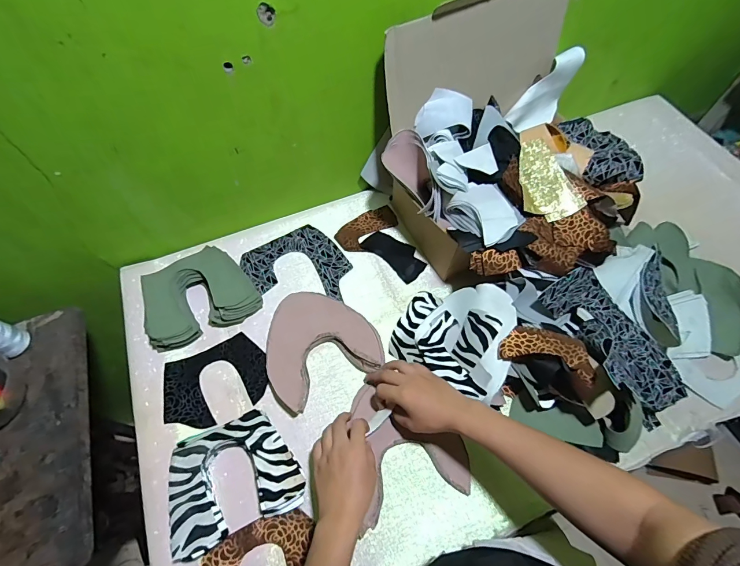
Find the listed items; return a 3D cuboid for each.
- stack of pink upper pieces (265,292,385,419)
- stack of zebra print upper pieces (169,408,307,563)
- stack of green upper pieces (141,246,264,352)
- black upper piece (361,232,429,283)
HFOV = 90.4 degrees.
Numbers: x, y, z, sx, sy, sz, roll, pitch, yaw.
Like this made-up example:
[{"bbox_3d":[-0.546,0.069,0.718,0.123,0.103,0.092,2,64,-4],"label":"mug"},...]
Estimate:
[{"bbox_3d":[-0.085,0.091,0.579,0.169,0.024,0.165,-27,64,-15],"label":"stack of pink upper pieces"},{"bbox_3d":[-0.178,0.253,0.483,0.158,0.043,0.131,-22,63,-12],"label":"stack of zebra print upper pieces"},{"bbox_3d":[-0.283,0.025,0.601,0.167,0.051,0.135,-34,66,-18],"label":"stack of green upper pieces"},{"bbox_3d":[0.046,-0.052,0.665,0.115,0.009,0.059,39,73,18],"label":"black upper piece"}]

